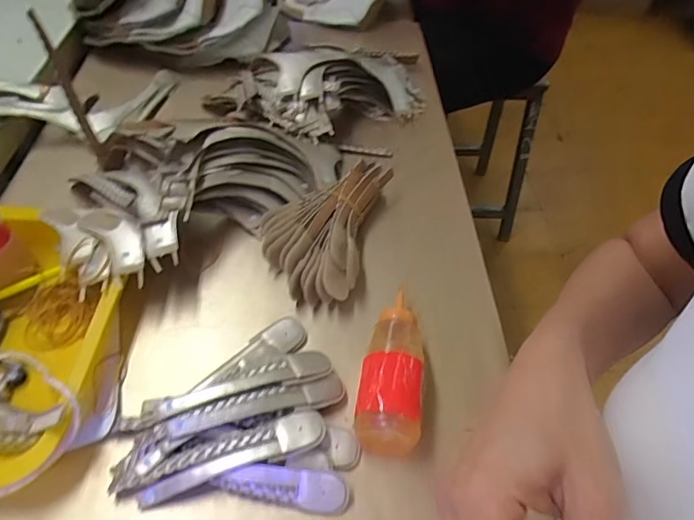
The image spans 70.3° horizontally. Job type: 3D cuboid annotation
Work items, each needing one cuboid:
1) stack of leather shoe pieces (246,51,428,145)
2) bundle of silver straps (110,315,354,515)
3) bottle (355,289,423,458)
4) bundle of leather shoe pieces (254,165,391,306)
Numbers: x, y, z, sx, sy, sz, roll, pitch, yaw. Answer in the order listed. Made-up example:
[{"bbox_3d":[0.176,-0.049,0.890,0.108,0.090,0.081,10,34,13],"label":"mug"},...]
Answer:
[{"bbox_3d":[-0.017,-0.227,0.647,0.246,0.078,0.173,-16,53,-17],"label":"stack of leather shoe pieces"},{"bbox_3d":[-0.083,0.112,0.391,0.172,0.032,0.147,3,50,-2],"label":"bundle of silver straps"},{"bbox_3d":[0.037,0.089,0.405,0.050,0.049,0.129,9,50,3],"label":"bottle"},{"bbox_3d":[-0.027,-0.040,0.512,0.110,0.043,0.181,15,51,9],"label":"bundle of leather shoe pieces"}]

